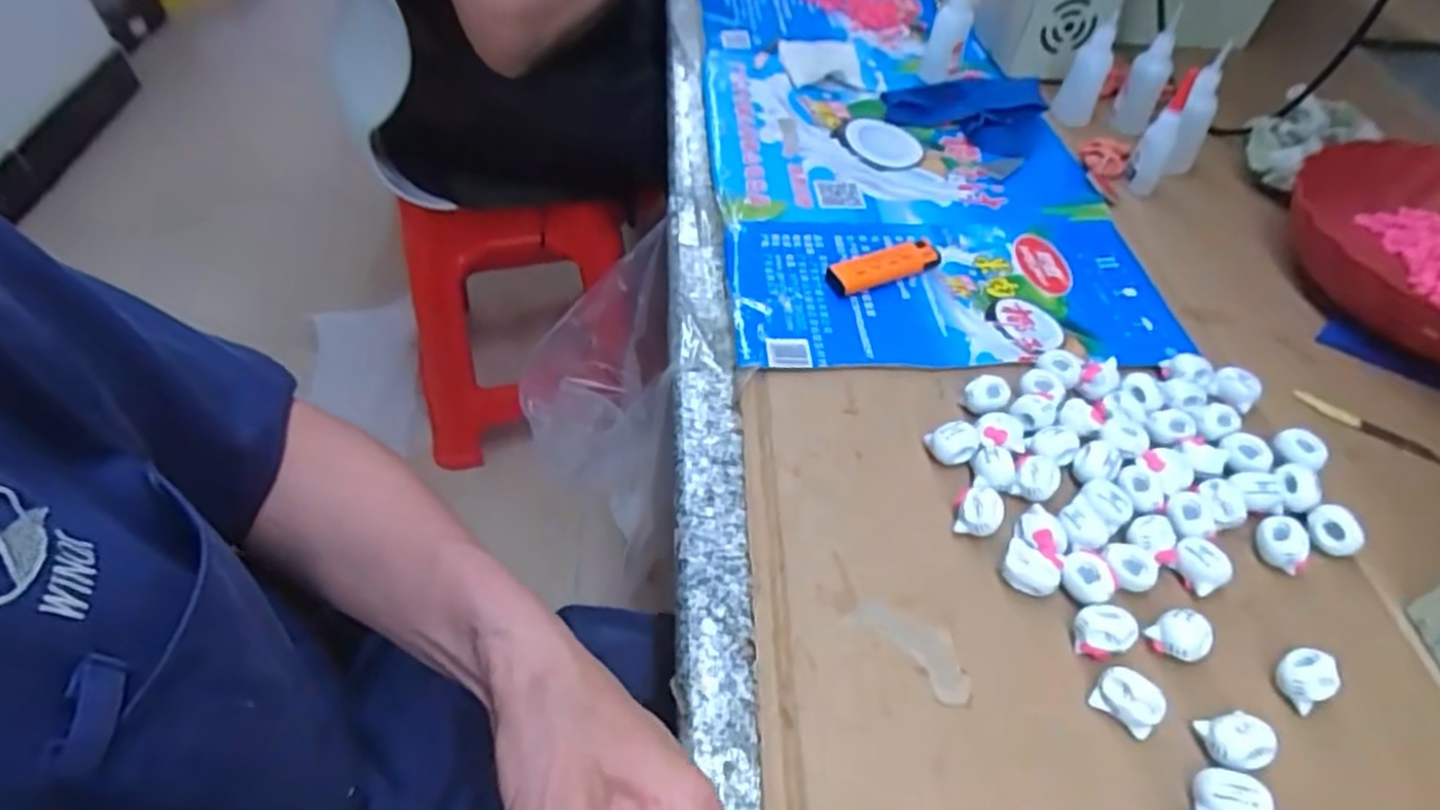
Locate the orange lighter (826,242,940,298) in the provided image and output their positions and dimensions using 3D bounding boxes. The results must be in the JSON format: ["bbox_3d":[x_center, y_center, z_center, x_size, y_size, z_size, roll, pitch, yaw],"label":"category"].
[{"bbox_3d":[0.113,-0.093,0.515,0.081,0.015,0.024,-16,52,-16],"label":"orange lighter"}]

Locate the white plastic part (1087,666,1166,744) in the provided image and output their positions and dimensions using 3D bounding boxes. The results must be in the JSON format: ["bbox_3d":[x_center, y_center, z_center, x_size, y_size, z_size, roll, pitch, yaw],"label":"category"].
[{"bbox_3d":[0.175,0.126,0.324,0.026,0.019,0.014,37,57,26],"label":"white plastic part"}]

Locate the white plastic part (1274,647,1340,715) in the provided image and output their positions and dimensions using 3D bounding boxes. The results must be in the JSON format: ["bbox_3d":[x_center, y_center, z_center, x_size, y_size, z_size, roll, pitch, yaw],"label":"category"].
[{"bbox_3d":[0.262,0.122,0.339,0.019,0.019,0.021,-24,54,-21],"label":"white plastic part"}]

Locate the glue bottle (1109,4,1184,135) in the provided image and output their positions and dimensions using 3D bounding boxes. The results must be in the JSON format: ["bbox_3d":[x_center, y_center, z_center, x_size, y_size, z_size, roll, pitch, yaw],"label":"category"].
[{"bbox_3d":[0.370,-0.282,0.654,0.034,0.110,0.030,24,52,17],"label":"glue bottle"}]

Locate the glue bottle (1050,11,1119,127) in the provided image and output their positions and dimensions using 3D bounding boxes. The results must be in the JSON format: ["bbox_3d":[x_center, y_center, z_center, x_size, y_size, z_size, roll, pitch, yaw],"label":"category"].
[{"bbox_3d":[0.328,-0.299,0.671,0.033,0.115,0.034,15,71,9],"label":"glue bottle"}]

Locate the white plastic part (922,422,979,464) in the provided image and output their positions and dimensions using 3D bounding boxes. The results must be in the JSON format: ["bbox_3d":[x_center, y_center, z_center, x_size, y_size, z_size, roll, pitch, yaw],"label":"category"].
[{"bbox_3d":[0.127,0.021,0.417,0.027,0.023,0.018,24,52,17],"label":"white plastic part"}]

